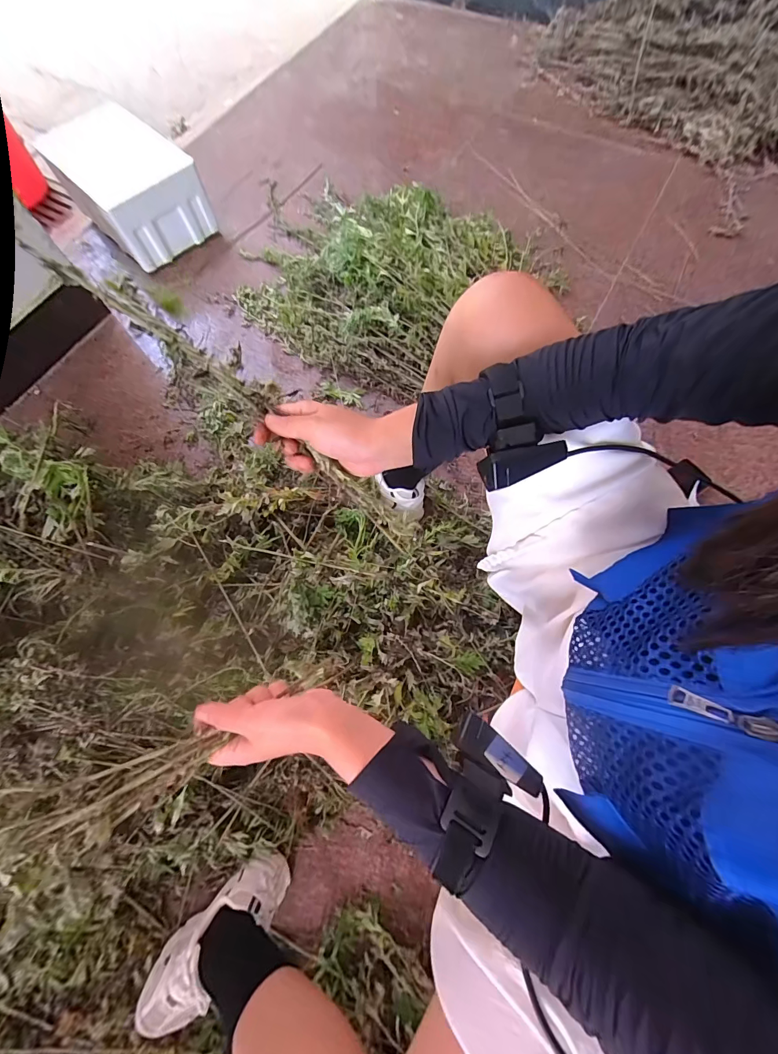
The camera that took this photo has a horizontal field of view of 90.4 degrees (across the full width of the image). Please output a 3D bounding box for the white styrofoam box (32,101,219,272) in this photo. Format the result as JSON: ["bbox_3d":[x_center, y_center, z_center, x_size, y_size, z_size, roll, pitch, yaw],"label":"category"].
[{"bbox_3d":[-0.704,-0.919,1.044,0.256,0.181,0.386,-43,75,-13],"label":"white styrofoam box"}]

